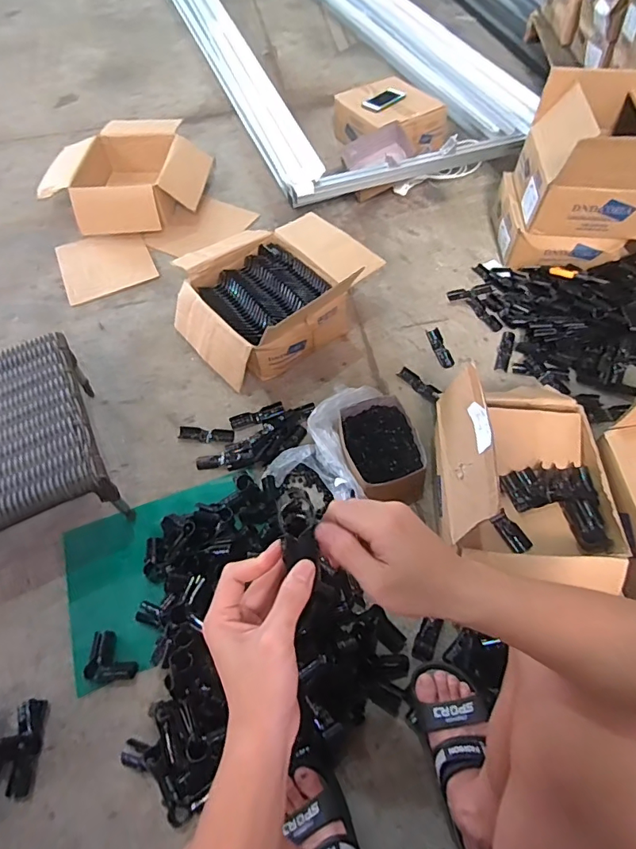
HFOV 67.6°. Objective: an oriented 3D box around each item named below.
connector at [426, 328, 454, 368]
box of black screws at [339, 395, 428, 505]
[{"bbox_3d":[0.313,-0.194,1.211,0.034,0.014,0.127,-12,58,-4],"label":"connector"},{"bbox_3d":[0.135,0.058,1.011,0.159,0.084,0.221,-15,58,-6],"label":"box of black screws"}]

